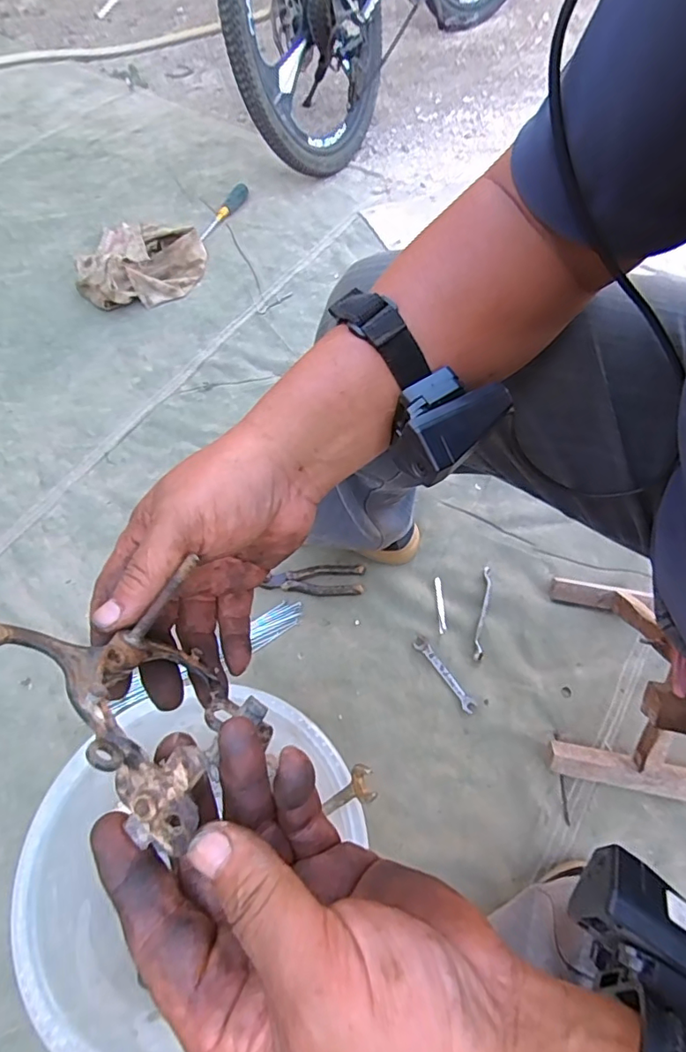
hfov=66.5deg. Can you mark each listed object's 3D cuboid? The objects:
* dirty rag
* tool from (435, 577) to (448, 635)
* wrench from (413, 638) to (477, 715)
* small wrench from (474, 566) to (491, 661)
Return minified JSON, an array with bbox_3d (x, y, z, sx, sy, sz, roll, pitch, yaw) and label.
[{"bbox_3d":[-0.431,-0.576,1.104,0.265,0.066,0.269,-17,63,-8],"label":"dirty rag"},{"bbox_3d":[0.144,0.115,0.768,0.011,0.004,0.084,0,62,0],"label":"tool"},{"bbox_3d":[0.141,0.204,0.720,0.019,0.004,0.117,-33,66,-16],"label":"wrench"},{"bbox_3d":[0.204,0.125,0.758,0.014,0.010,0.140,11,63,6],"label":"small wrench"}]

